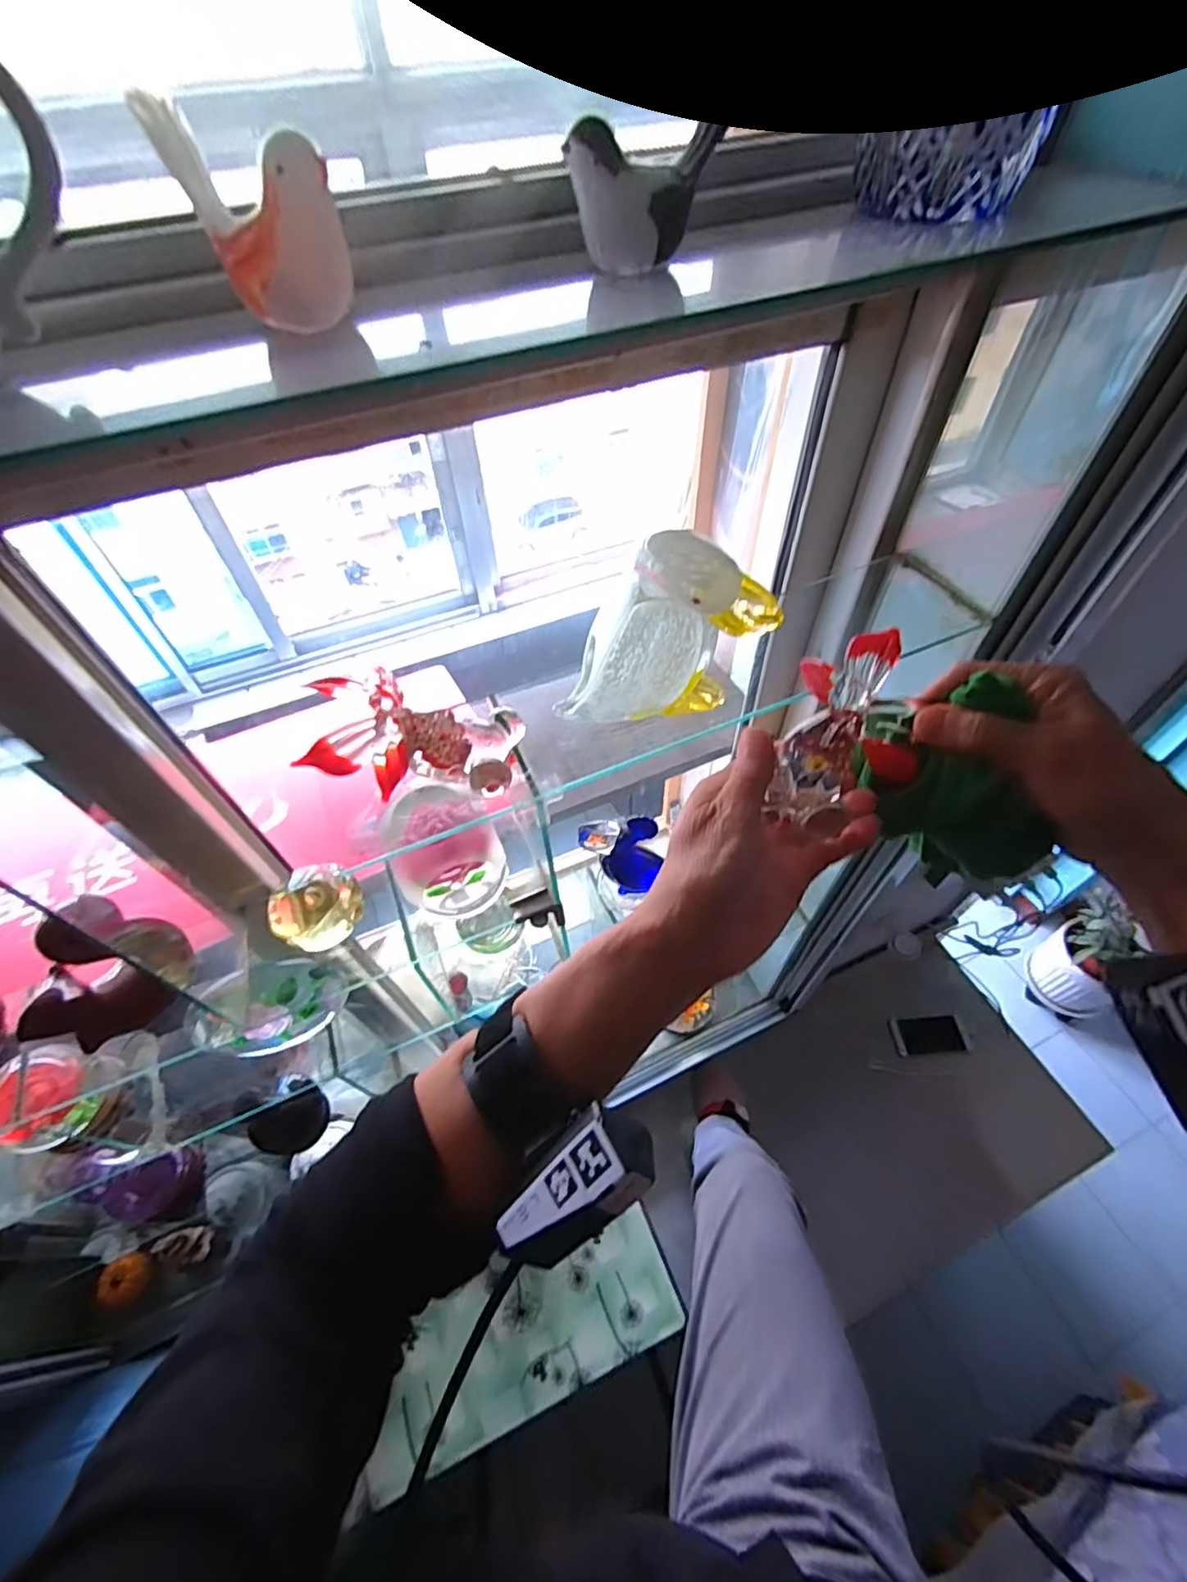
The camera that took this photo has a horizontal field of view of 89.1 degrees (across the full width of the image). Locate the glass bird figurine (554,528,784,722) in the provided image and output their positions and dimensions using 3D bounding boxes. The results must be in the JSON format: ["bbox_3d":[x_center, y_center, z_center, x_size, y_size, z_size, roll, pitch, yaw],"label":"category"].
[{"bbox_3d":[0.041,-0.089,0.334,0.107,0.119,0.047,13,55,11],"label":"glass bird figurine"}]

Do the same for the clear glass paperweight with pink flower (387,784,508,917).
[{"bbox_3d":[-0.107,0.047,0.431,0.077,0.080,0.065,-32,59,-20],"label":"clear glass paperweight with pink flower"}]

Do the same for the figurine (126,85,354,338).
[{"bbox_3d":[-0.103,-0.178,0.189,0.043,0.050,0.030,33,61,23],"label":"figurine"}]

